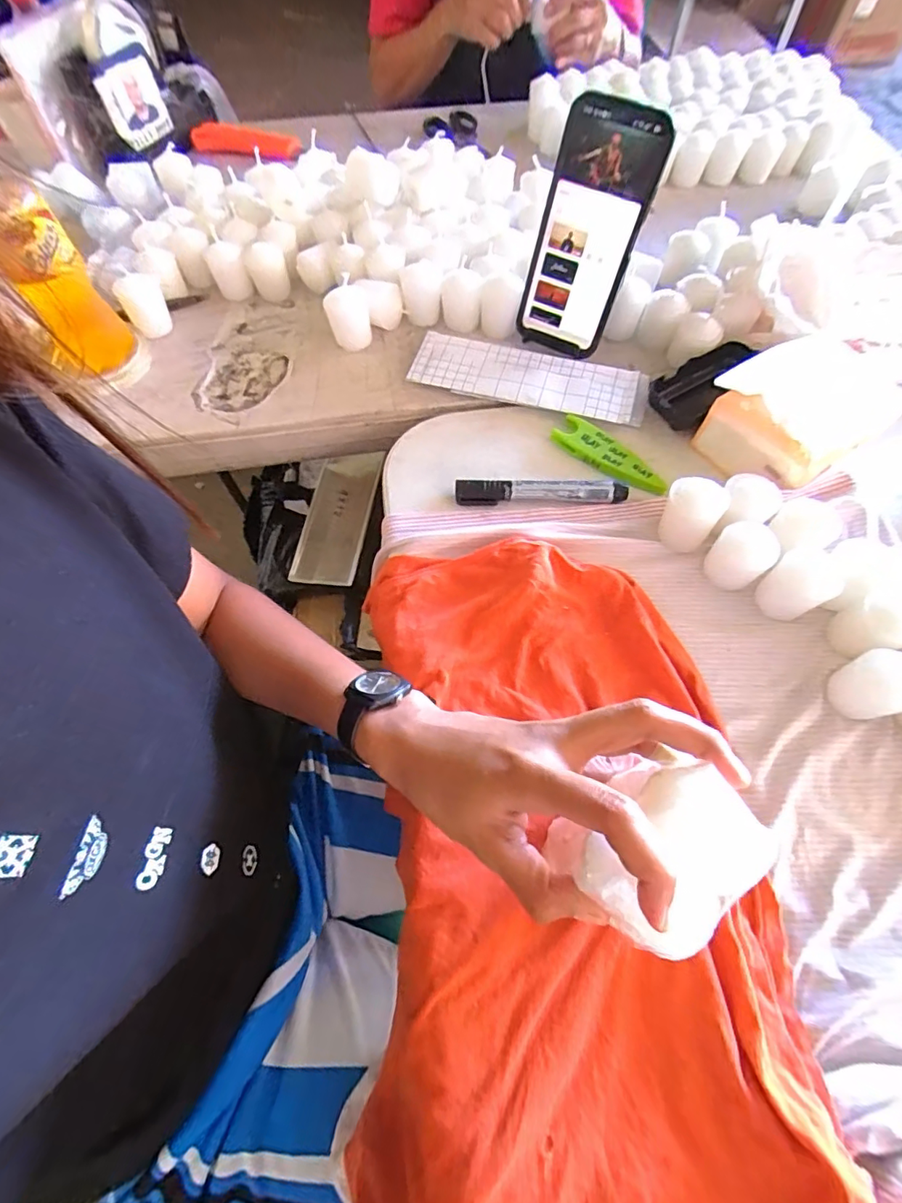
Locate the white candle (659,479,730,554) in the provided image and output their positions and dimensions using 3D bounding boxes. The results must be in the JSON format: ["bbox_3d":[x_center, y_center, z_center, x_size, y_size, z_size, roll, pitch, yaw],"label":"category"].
[{"bbox_3d":[0.176,-0.064,0.372,0.038,0.046,0.033,32,67,15],"label":"white candle"}]

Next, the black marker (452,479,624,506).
[{"bbox_3d":[0.072,-0.087,0.396,0.134,0.013,0.019,2,63,1],"label":"black marker"}]

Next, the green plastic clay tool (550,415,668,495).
[{"bbox_3d":[0.131,-0.119,0.417,0.102,0.009,0.031,43,85,16],"label":"green plastic clay tool"}]

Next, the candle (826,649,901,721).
[{"bbox_3d":[0.264,0.055,0.315,0.033,0.041,0.036,0,63,-1],"label":"candle"}]

